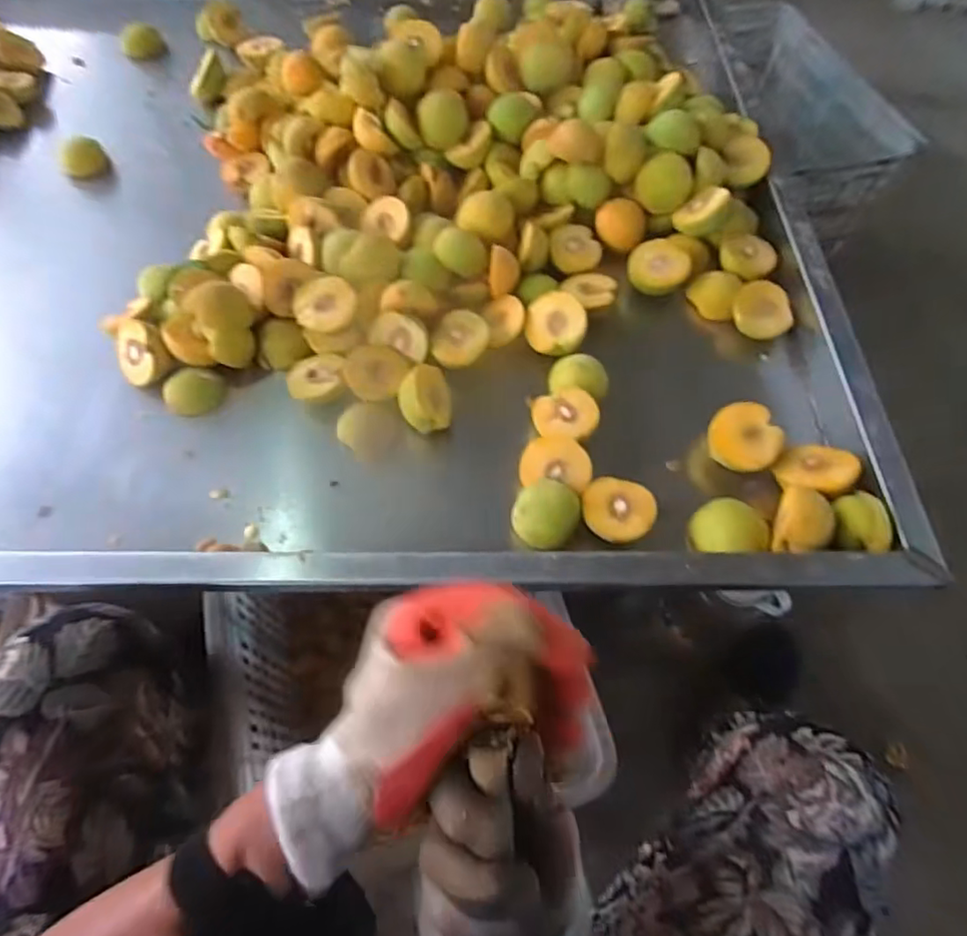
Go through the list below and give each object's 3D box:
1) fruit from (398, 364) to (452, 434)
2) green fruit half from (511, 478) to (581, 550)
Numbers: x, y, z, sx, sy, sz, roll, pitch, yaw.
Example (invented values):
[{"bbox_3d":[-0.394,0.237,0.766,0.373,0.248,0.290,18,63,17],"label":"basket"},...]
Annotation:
[{"bbox_3d":[-0.054,-0.067,0.546,0.047,0.046,0.053,-4,60,-4],"label":"fruit"},{"bbox_3d":[0.053,0.040,0.497,0.053,0.033,0.055,22,97,27],"label":"green fruit half"}]

